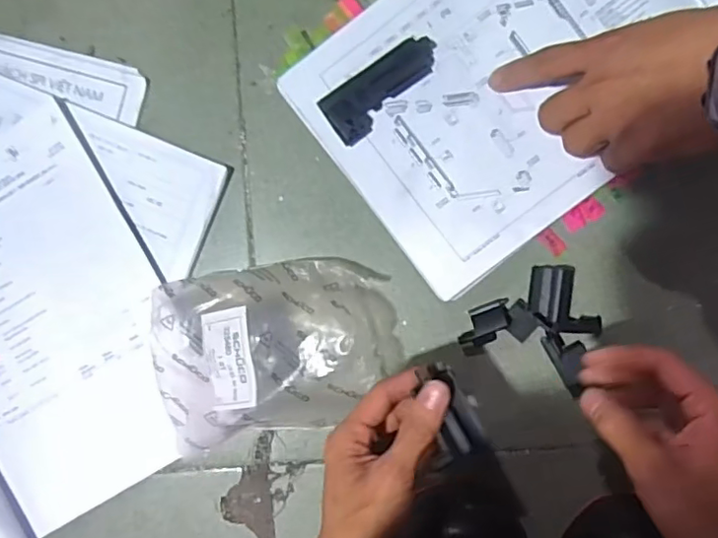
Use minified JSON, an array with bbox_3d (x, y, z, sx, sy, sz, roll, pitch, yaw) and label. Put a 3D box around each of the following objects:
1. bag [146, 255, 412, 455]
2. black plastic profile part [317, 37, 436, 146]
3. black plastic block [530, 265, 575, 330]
[{"bbox_3d":[-0.060,0.057,0.431,0.175,0.055,0.120,-11,90,3],"label":"bag"},{"bbox_3d":[0.018,-0.134,0.439,0.092,0.020,0.037,-37,89,3],"label":"black plastic profile part"},{"bbox_3d":[0.147,0.020,0.452,0.033,0.024,0.044,5,91,3],"label":"black plastic block"}]

